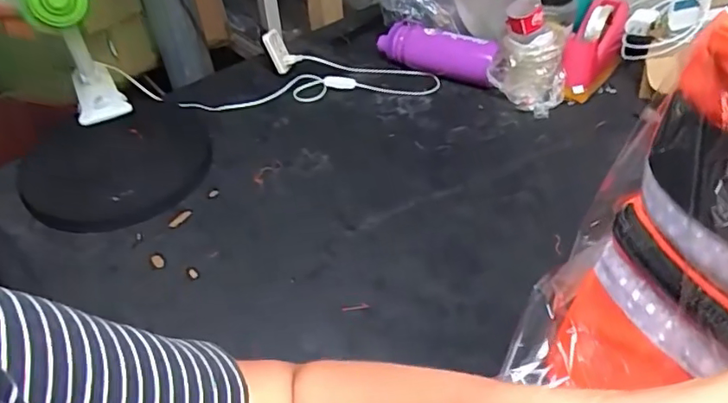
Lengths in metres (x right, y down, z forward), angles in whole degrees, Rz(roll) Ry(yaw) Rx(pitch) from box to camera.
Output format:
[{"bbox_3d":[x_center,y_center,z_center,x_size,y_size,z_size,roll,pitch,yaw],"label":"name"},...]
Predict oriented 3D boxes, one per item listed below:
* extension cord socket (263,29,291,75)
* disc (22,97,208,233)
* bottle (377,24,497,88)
[{"bbox_3d":[-0.164,-0.283,1.055,0.031,0.080,0.027,-27,22,-21],"label":"extension cord socket"},{"bbox_3d":[-0.379,-0.066,0.866,0.275,0.024,0.263,0,46,0],"label":"disc"},{"bbox_3d":[0.134,-0.270,1.027,0.230,0.074,0.065,28,52,33],"label":"bottle"}]

